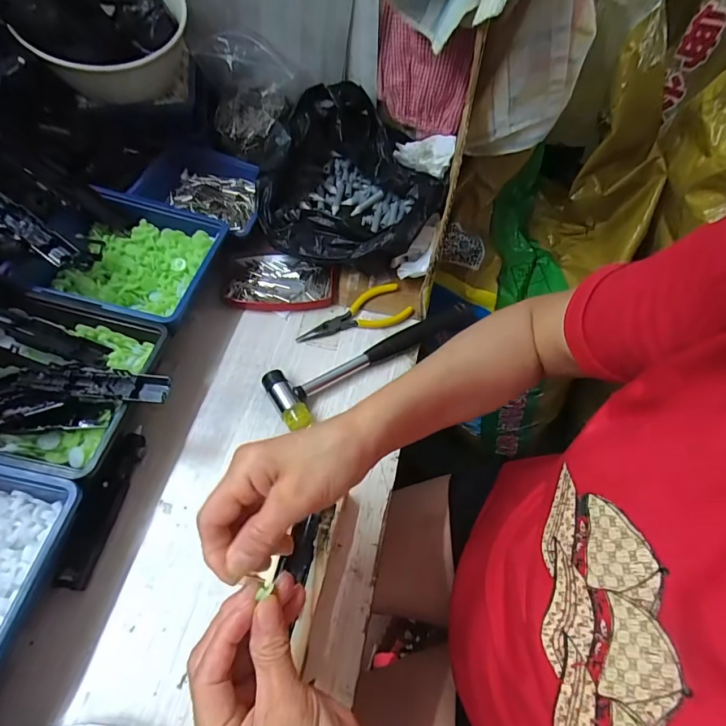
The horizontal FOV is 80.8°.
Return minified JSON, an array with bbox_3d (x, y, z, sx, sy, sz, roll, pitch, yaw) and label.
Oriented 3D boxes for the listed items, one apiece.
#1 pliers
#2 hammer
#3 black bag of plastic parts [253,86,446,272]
[{"bbox_3d":[-0.011,-0.055,0.474,0.129,0.014,0.049,-14,59,-12],"label":"pliers"},{"bbox_3d":[0.021,-0.012,0.439,0.242,0.023,0.063,-27,63,-19],"label":"hammer"},{"bbox_3d":[-0.010,-0.230,0.529,0.210,0.096,0.246,8,57,2],"label":"black bag of plastic parts"}]

